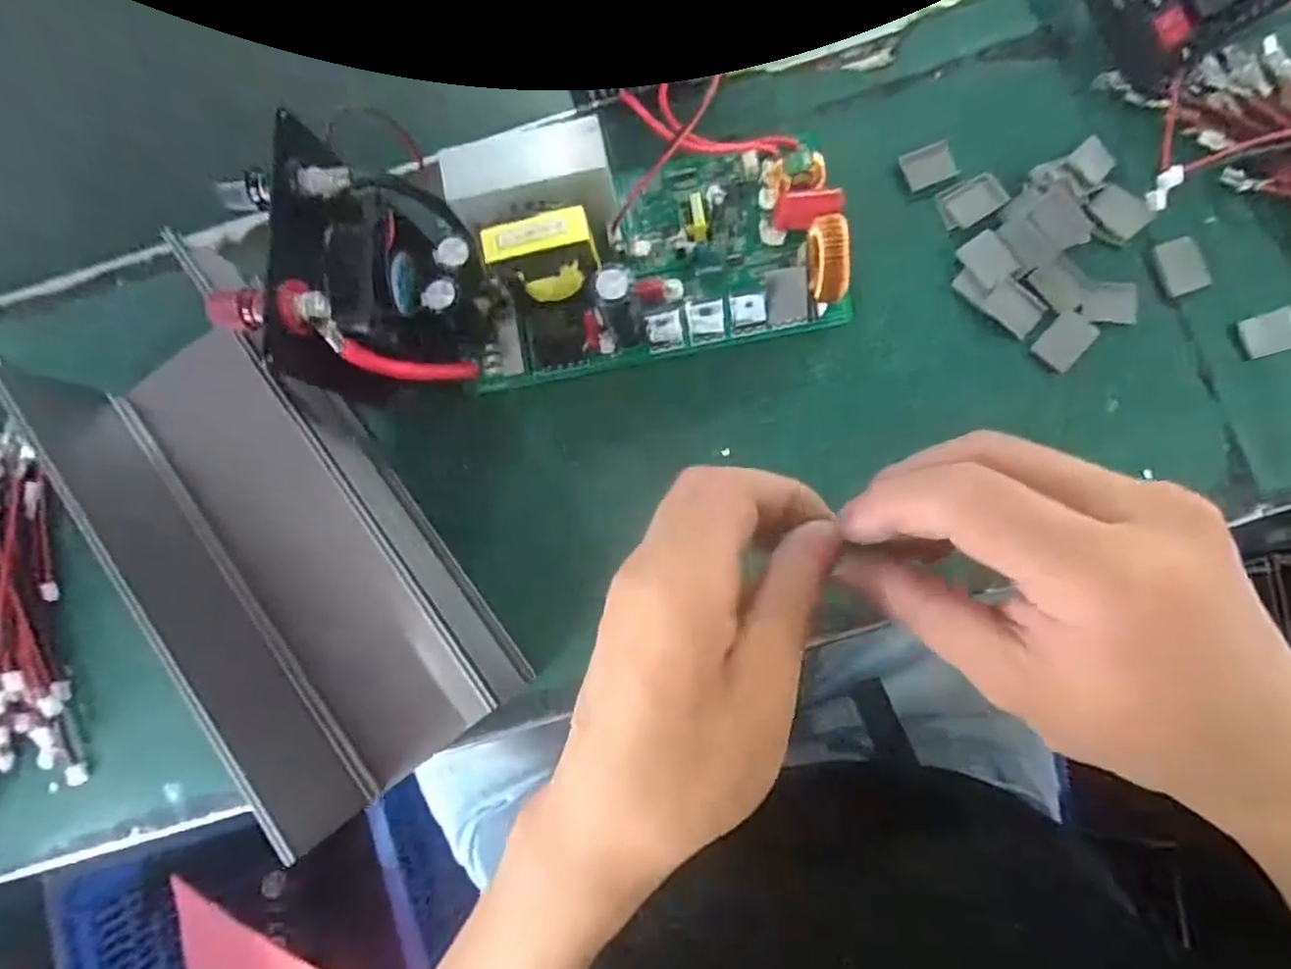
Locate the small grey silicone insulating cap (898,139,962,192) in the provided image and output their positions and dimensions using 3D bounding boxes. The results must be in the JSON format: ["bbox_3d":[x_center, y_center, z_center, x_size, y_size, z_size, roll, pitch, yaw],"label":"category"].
[{"bbox_3d":[0.135,-0.152,0.310,0.024,0.004,0.018,-22,85,2],"label":"small grey silicone insulating cap"}]

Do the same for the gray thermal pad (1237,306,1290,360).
[{"bbox_3d":[0.282,-0.069,0.293,0.024,0.004,0.018,-17,86,3],"label":"gray thermal pad"}]

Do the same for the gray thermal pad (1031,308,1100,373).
[{"bbox_3d":[0.193,-0.066,0.298,0.019,0.004,0.027,43,90,5],"label":"gray thermal pad"}]

